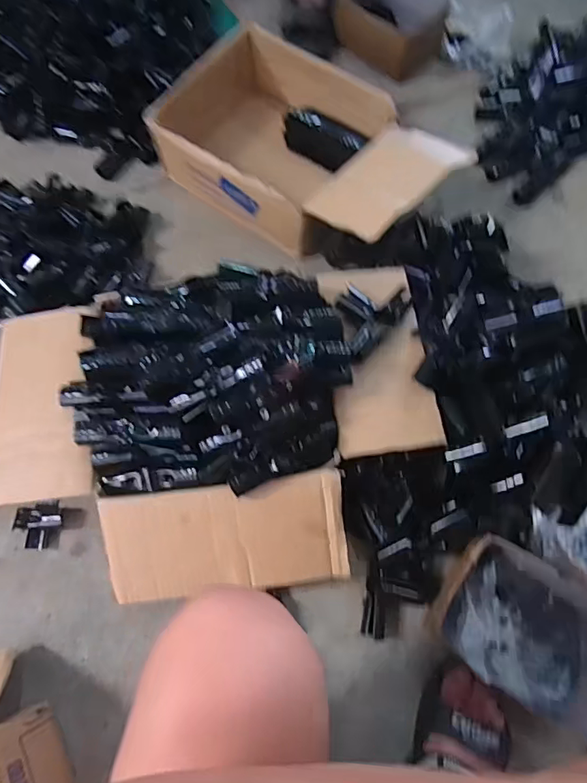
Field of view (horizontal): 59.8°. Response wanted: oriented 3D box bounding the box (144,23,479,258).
[{"bbox_3d":[0.020,-0.404,0.855,0.468,0.144,0.287,34,77,12],"label":"box"}]

